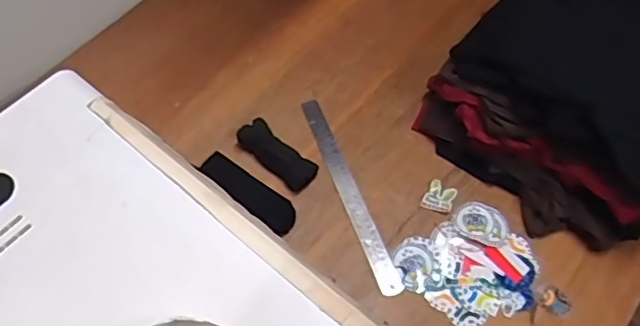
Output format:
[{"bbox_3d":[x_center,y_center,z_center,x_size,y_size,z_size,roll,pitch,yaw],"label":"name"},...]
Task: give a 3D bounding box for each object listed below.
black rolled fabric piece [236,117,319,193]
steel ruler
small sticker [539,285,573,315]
[{"bbox_3d":[-0.062,-0.014,0.851,0.123,0.025,0.047,40,65,18],"label":"black rolled fabric piece"},{"bbox_3d":[0.042,0.038,0.843,0.032,0.006,0.318,-15,63,-17],"label":"steel ruler"},{"bbox_3d":[0.308,0.181,0.774,0.041,0.004,0.033,36,68,14],"label":"small sticker"}]

